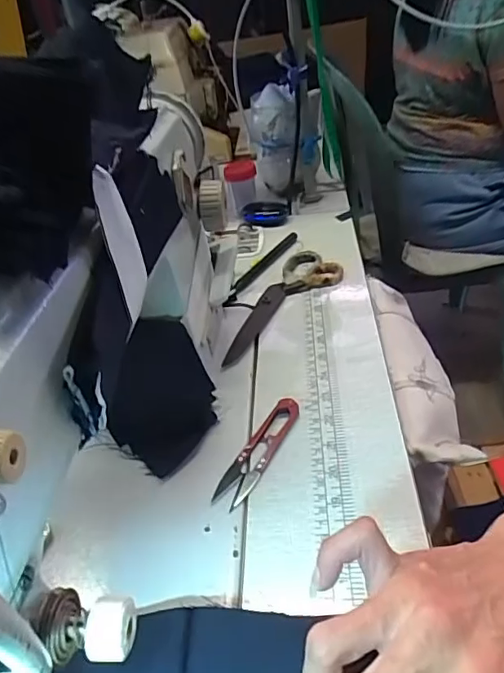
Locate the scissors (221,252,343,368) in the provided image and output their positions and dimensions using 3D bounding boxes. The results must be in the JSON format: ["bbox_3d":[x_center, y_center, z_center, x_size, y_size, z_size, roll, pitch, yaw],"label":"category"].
[{"bbox_3d":[0.041,-0.033,0.531,0.069,0.010,0.206,9,39,20],"label":"scissors"}]

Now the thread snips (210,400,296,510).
[{"bbox_3d":[0.005,0.083,0.387,0.023,0.011,0.099,15,42,27],"label":"thread snips"}]

